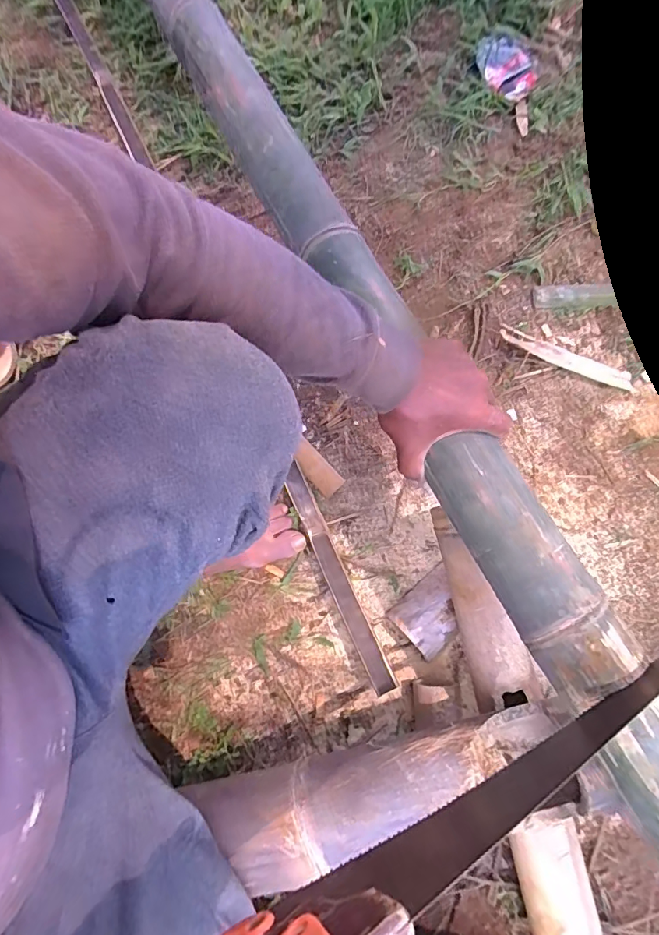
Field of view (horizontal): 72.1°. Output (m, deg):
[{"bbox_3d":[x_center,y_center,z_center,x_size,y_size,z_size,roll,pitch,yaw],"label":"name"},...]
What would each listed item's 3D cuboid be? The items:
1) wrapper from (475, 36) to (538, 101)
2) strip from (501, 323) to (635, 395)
[{"bbox_3d":[0.300,-0.683,0.772,0.098,0.012,0.134,3,77,-1],"label":"wrapper"},{"bbox_3d":[0.352,-0.160,0.671,0.209,0.018,0.033,20,77,3],"label":"strip"}]

